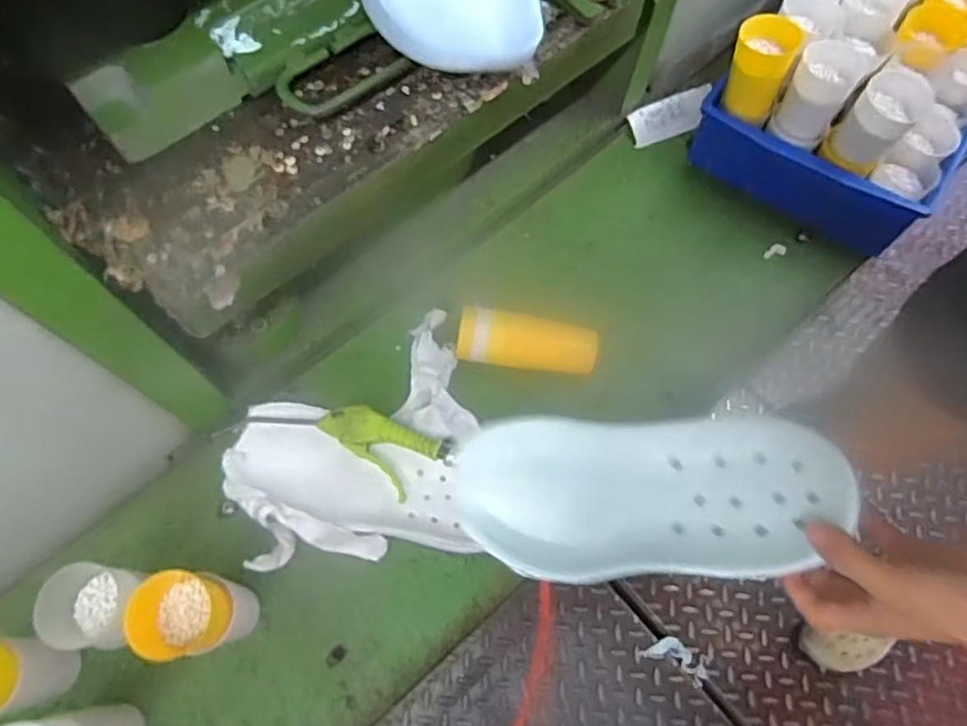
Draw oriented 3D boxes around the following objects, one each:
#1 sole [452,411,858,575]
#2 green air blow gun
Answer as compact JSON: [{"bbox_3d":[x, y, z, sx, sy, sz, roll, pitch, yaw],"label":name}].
[{"bbox_3d":[0.114,0.099,0.499,0.286,0.026,0.120,-6,66,27],"label":"sole"},{"bbox_3d":[-0.142,0.075,0.660,0.227,0.027,0.068,19,70,5],"label":"green air blow gun"}]

